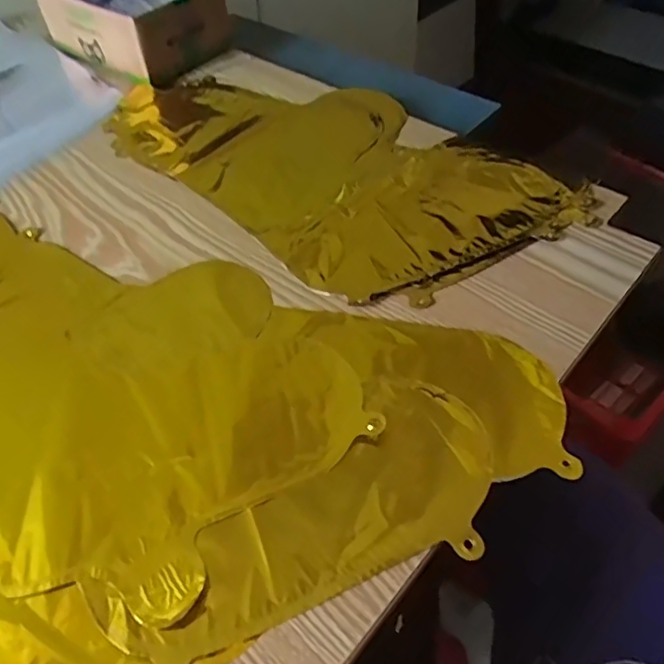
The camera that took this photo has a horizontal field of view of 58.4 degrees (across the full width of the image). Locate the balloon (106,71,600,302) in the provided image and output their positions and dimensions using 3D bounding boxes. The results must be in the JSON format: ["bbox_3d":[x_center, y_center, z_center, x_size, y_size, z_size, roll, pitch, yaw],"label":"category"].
[{"bbox_3d":[-0.018,-0.161,0.528,0.212,0.009,0.423,-37,56,-24],"label":"balloon"}]

